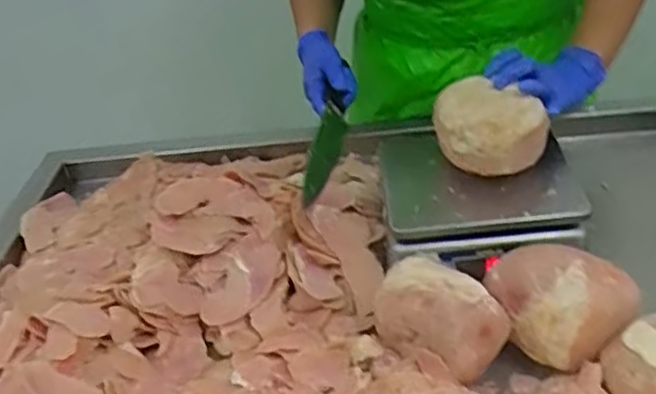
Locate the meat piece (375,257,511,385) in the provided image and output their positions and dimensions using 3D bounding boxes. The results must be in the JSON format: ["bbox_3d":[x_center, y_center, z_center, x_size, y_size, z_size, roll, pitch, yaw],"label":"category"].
[{"bbox_3d":[0.111,0.125,0.709,0.134,0.086,0.081,17,41,30],"label":"meat piece"}]

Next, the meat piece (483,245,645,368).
[{"bbox_3d":[0.233,0.106,0.712,0.140,0.084,0.089,26,46,38],"label":"meat piece"}]

